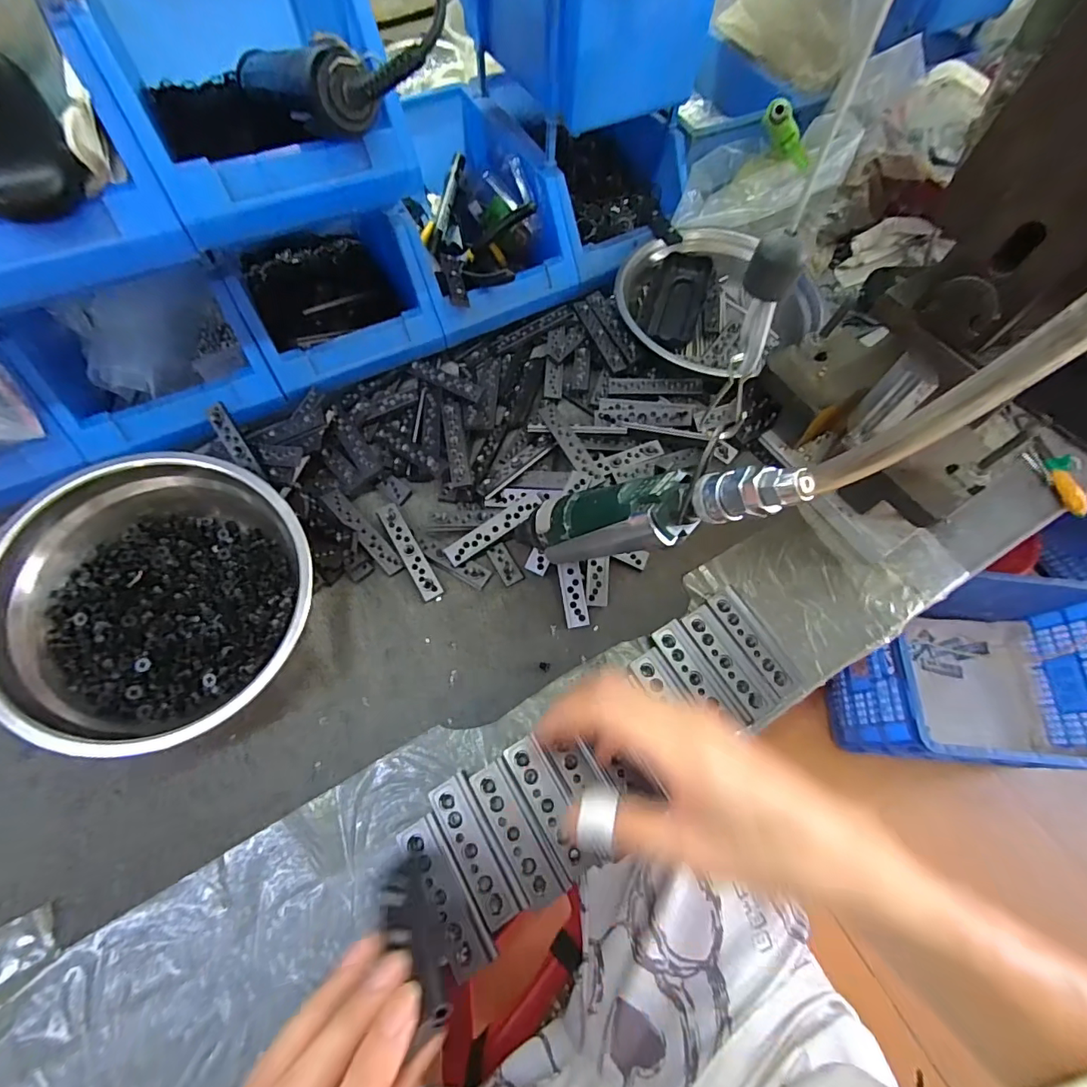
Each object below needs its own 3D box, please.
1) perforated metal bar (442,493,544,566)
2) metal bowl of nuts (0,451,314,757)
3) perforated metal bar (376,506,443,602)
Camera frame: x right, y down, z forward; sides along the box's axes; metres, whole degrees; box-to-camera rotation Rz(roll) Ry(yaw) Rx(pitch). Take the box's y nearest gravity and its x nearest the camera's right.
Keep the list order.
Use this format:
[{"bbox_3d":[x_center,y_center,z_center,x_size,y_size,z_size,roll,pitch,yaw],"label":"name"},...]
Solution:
[{"bbox_3d":[-0.040,-0.013,0.408,0.091,0.005,0.017,-34,78,-8],"label":"perforated metal bar"},{"bbox_3d":[-0.256,0.044,0.344,0.188,0.073,0.178,1,66,-3],"label":"metal bowl of nuts"},{"bbox_3d":[-0.109,0.007,0.405,0.018,0.004,0.088,-27,76,-16],"label":"perforated metal bar"}]

